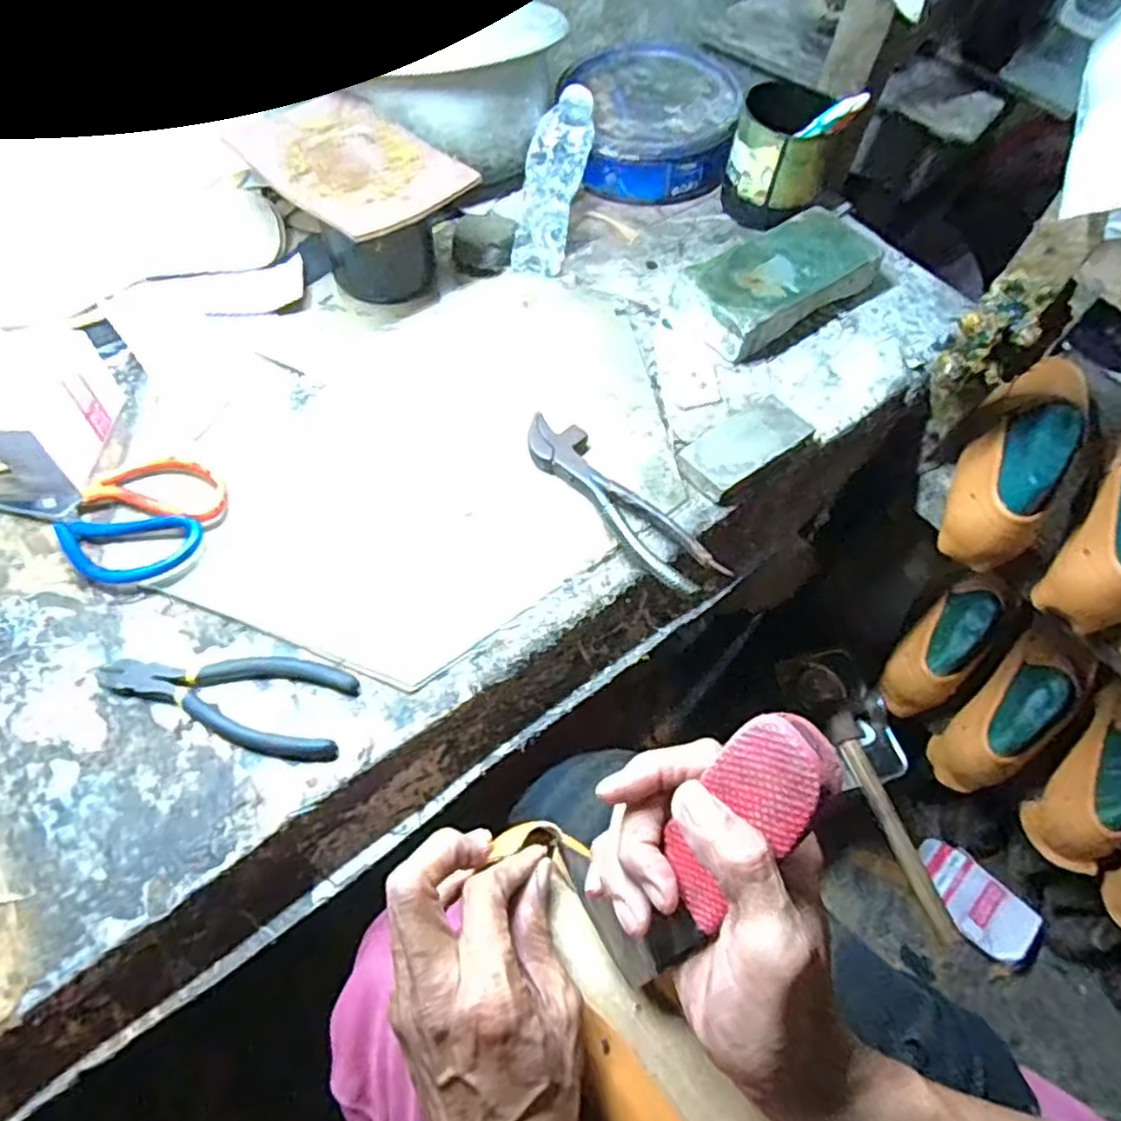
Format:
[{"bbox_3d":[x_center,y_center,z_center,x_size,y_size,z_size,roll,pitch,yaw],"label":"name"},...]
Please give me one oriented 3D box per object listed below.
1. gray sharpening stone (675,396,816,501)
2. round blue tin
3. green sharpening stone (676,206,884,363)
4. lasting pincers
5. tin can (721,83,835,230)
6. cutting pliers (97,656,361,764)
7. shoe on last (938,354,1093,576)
[{"bbox_3d":[0.144,-0.090,0.540,0.111,0.018,0.053,-35,67,-22],"label":"gray sharpening stone"},{"bbox_3d":[0.093,-0.464,0.736,0.176,0.069,0.198,-1,59,-4],"label":"round blue tin"},{"bbox_3d":[0.197,-0.252,0.627,0.189,0.043,0.091,-32,66,-20],"label":"green sharpening stone"},{"bbox_3d":[0.039,-0.044,0.505,0.045,0.021,0.186,-33,66,-21],"label":"lasting pincers"},{"bbox_3d":[0.212,-0.390,0.674,0.088,0.091,0.104,20,60,9],"label":"tin can"},{"bbox_3d":[-0.201,0.077,0.422,0.151,0.008,0.059,16,59,6],"label":"cutting pliers"},{"bbox_3d":[0.400,-0.084,0.605,0.072,0.095,0.179,26,76,12],"label":"shoe on last"}]

